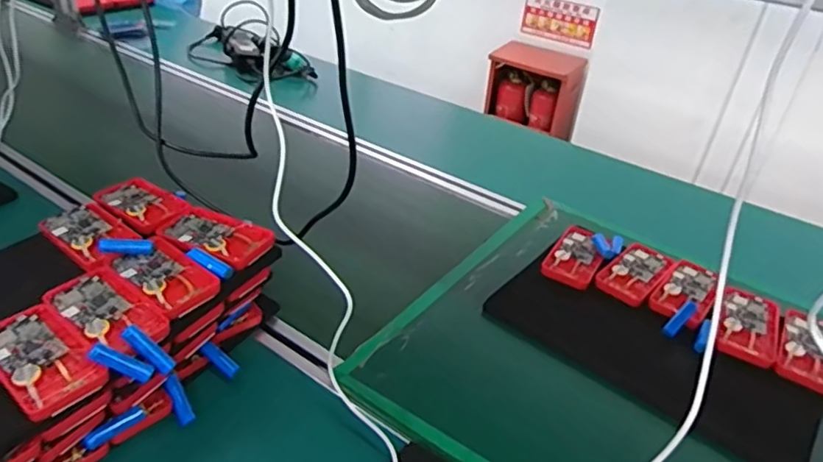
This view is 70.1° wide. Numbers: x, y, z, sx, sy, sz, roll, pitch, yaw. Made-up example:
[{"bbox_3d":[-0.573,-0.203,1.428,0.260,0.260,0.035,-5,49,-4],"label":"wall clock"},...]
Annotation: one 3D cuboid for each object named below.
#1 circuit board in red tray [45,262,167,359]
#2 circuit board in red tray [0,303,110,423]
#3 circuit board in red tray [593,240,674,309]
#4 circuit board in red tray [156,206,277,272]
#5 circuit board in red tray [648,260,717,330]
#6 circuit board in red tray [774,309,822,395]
[{"bbox_3d":[-0.280,0.075,0.535,0.124,0.014,0.059,27,39,28],"label":"circuit board in red tray"},{"bbox_3d":[-0.311,0.106,0.489,0.121,0.012,0.063,27,40,29],"label":"circuit board in red tray"},{"bbox_3d":[0.293,0.056,0.769,0.063,0.019,0.125,31,41,32],"label":"circuit board in red tray"},{"bbox_3d":[-0.214,0.003,0.633,0.126,0.012,0.075,21,37,21],"label":"circuit board in red tray"},{"bbox_3d":[0.349,0.075,0.737,0.063,0.015,0.130,30,41,32],"label":"circuit board in red tray"},{"bbox_3d":[0.461,0.134,0.673,0.068,0.022,0.122,23,38,24],"label":"circuit board in red tray"}]

